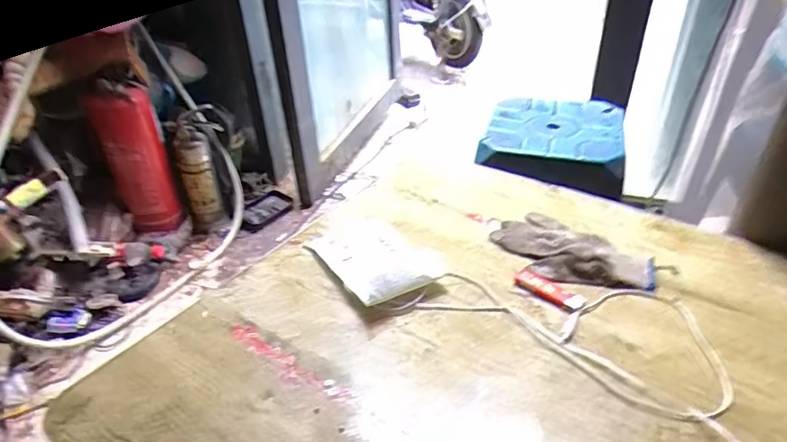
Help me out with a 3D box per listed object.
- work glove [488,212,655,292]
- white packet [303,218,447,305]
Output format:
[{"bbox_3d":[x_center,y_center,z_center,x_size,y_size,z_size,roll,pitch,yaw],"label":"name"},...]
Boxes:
[{"bbox_3d":[0.221,0.036,0.657,0.109,0.027,0.189,-26,40,-32],"label":"work glove"},{"bbox_3d":[-0.026,0.033,0.651,0.115,0.040,0.182,-20,37,-24],"label":"white packet"}]

